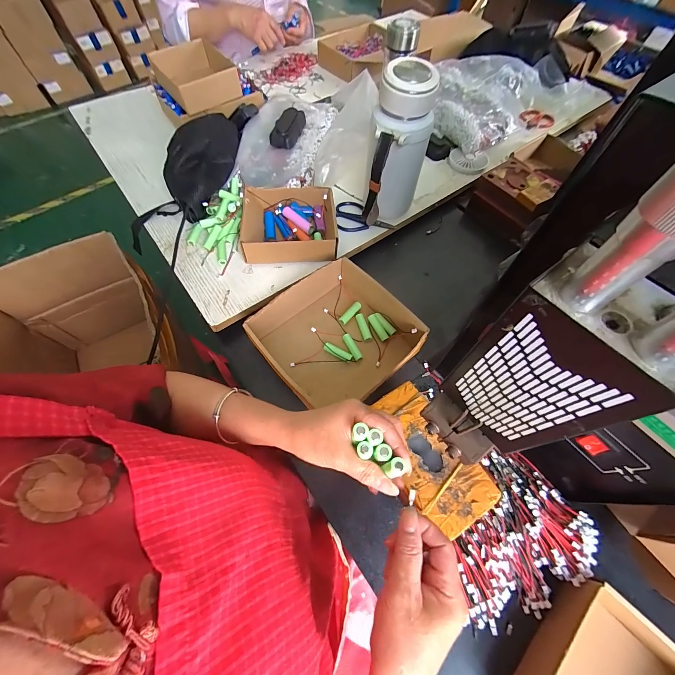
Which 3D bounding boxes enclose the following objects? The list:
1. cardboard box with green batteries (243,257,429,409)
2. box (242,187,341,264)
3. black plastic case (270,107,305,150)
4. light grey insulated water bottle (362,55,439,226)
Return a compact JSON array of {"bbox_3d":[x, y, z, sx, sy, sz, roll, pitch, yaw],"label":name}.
[{"bbox_3d":[-0.006,-0.004,0.472,0.209,0.074,0.192,-35,68,-17],"label":"cardboard box with green batteries"},{"bbox_3d":[-0.092,-0.205,0.536,0.176,0.053,0.145,-3,63,-2],"label":"box"},{"bbox_3d":[-0.101,-0.438,0.614,0.051,0.029,0.111,9,63,4],"label":"black plastic case"},{"bbox_3d":[0.097,-0.300,0.487,0.092,0.207,0.097,11,63,5],"label":"light grey insulated water bottle"}]

